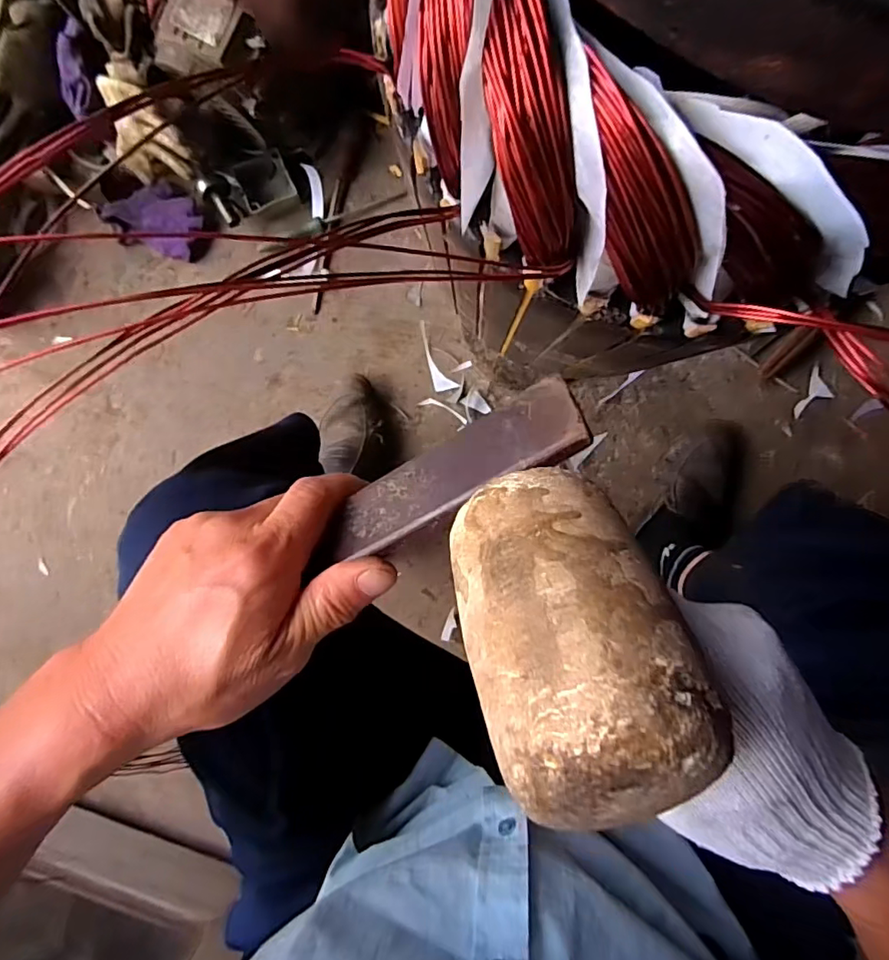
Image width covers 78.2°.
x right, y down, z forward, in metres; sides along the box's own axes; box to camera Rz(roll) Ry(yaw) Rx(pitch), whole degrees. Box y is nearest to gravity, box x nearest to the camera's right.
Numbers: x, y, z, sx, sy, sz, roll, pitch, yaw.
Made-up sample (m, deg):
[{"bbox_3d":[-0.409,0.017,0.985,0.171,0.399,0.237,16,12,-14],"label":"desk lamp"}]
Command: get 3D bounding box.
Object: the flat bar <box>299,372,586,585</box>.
[{"bbox_3d":[-0.004,0.001,0.233,0.131,0.004,0.036,-29,50,19],"label":"flat bar"}]

